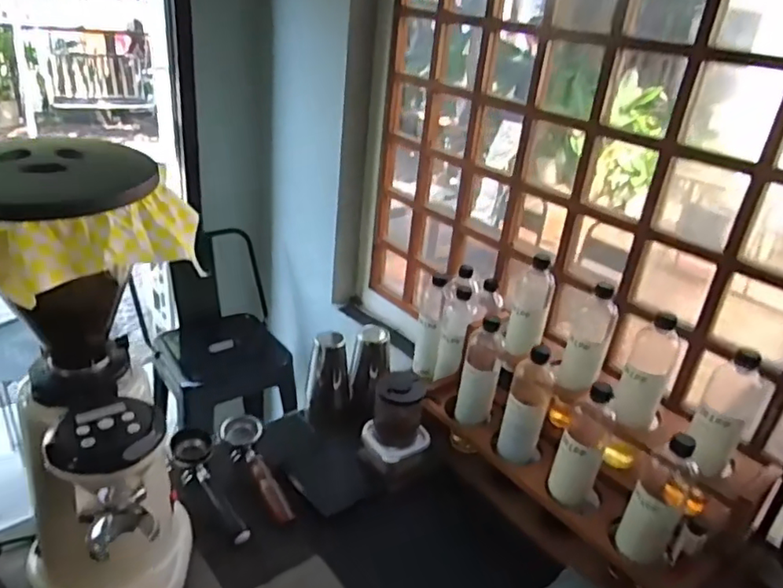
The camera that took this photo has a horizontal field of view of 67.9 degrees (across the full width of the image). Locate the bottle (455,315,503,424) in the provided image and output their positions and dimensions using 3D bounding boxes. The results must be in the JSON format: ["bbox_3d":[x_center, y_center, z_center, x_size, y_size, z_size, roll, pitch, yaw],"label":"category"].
[{"bbox_3d":[0.161,0.139,1.048,0.067,0.195,0.056,9,28,7],"label":"bottle"}]

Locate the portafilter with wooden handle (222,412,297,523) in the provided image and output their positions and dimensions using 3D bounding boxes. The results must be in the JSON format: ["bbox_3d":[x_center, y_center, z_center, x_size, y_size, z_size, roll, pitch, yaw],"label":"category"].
[{"bbox_3d":[-0.233,0.291,0.983,0.073,0.045,0.216,-9,31,-26],"label":"portafilter with wooden handle"}]

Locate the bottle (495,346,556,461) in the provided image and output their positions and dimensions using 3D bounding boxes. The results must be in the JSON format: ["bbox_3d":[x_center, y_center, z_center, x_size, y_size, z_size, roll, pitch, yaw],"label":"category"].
[{"bbox_3d":[0.228,0.184,0.972,0.070,0.196,0.069,13,28,15],"label":"bottle"}]

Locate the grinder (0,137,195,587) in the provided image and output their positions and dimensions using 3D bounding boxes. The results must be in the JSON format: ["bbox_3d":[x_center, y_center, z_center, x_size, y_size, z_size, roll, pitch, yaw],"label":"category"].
[{"bbox_3d":[-0.346,0.149,0.665,0.220,0.587,0.193,0,28,-10],"label":"grinder"}]

